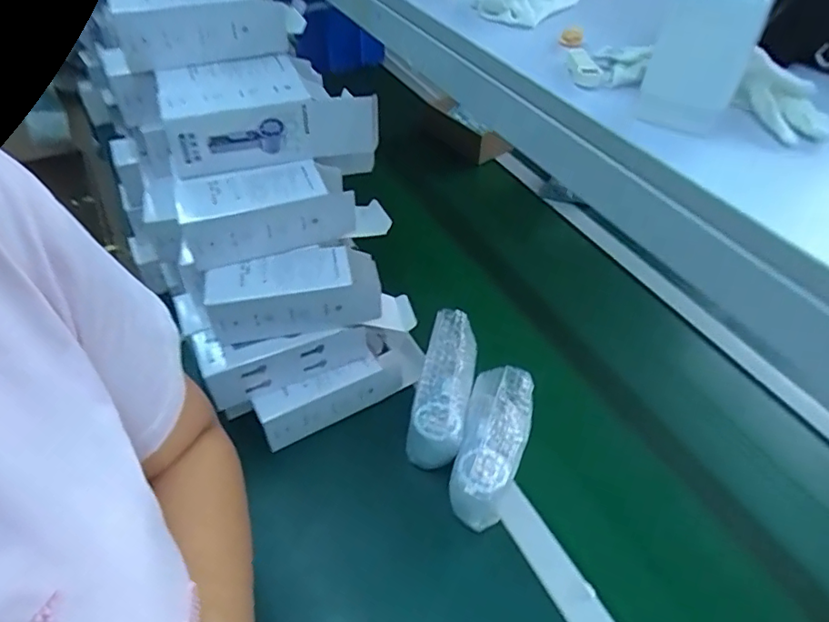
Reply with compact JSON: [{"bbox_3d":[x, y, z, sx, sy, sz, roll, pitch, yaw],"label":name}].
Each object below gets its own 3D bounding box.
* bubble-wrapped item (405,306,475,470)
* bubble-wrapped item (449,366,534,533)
[{"bbox_3d":[0.040,0.097,0.737,0.068,0.064,0.207,9,60,8],"label":"bubble-wrapped item"},{"bbox_3d":[0.098,0.168,0.707,0.079,0.088,0.194,11,47,10],"label":"bubble-wrapped item"}]

